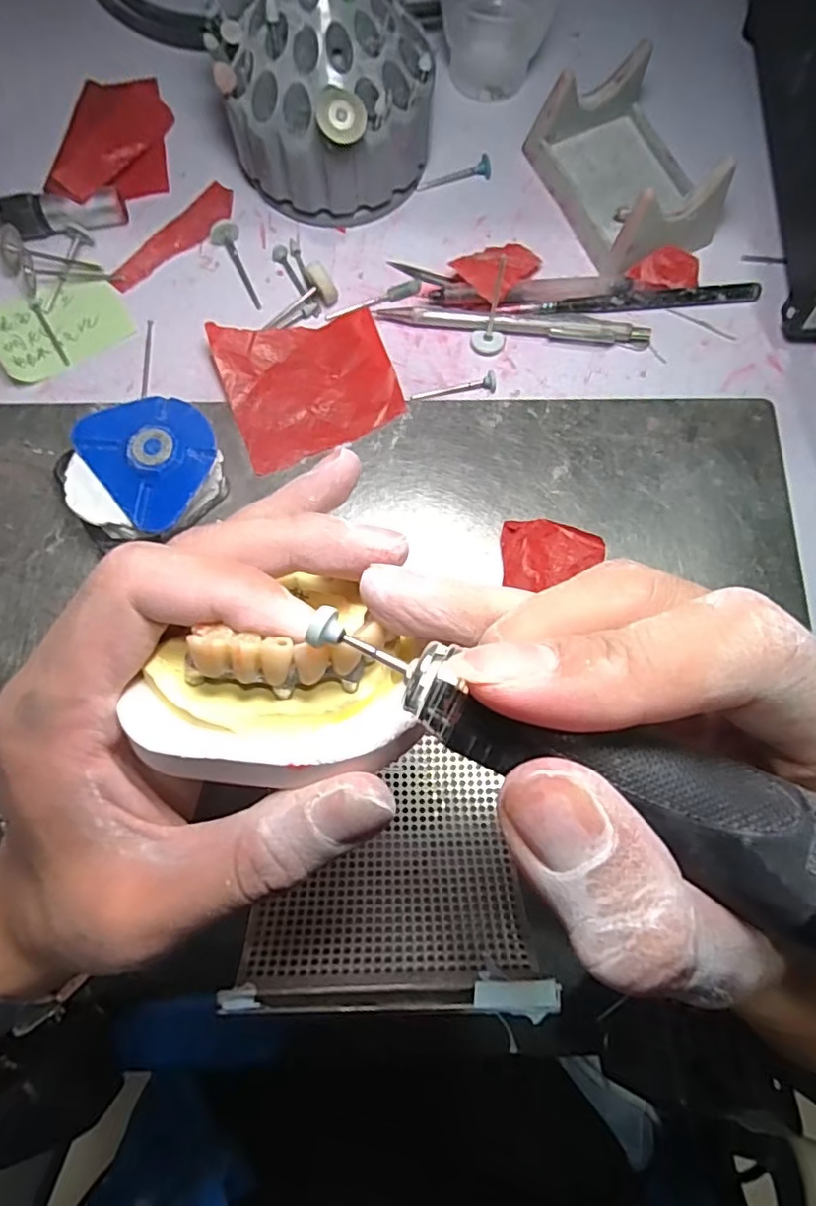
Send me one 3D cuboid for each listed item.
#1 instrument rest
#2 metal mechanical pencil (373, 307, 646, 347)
[{"bbox_3d":[0.116,-0.226,0.300,0.064,0.040,0.094,-24,81,-5],"label":"instrument rest"},{"bbox_3d":[0.055,-0.142,0.299,0.137,0.010,0.011,3,79,0],"label":"metal mechanical pencil"}]

